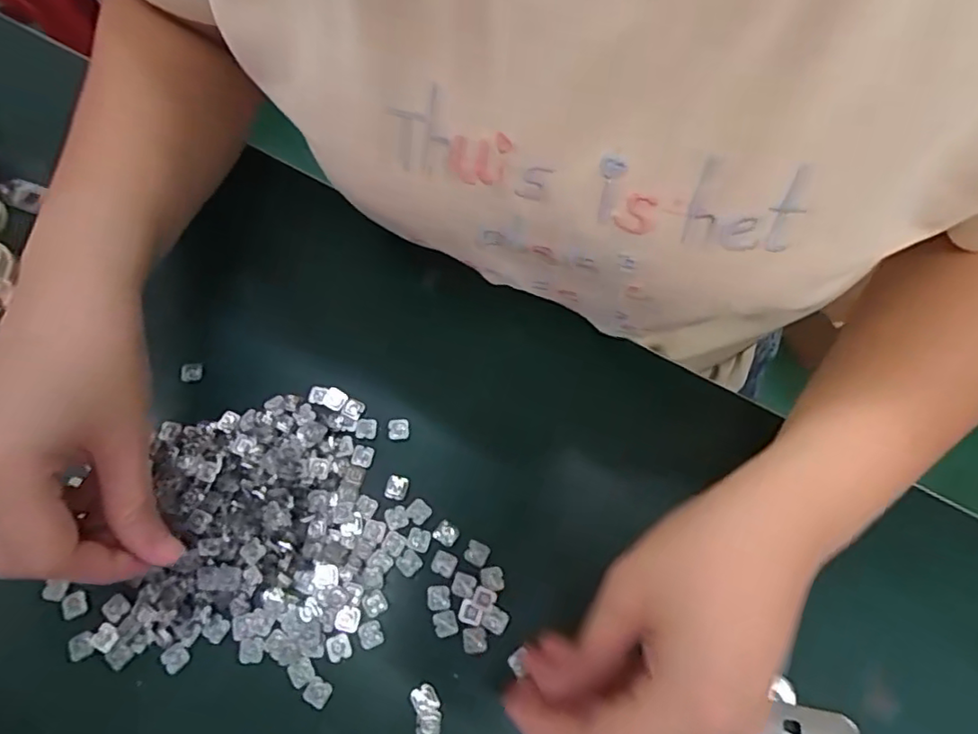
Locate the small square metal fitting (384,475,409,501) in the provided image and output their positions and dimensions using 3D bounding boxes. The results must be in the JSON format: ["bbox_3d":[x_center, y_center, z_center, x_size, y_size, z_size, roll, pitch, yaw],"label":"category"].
[{"bbox_3d":[-0.046,0.059,0.295,0.010,0.004,0.012,13,68,5],"label":"small square metal fitting"}]

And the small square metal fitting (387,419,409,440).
[{"bbox_3d":[-0.047,0.033,0.311,0.010,0.005,0.010,-2,67,-1],"label":"small square metal fitting"}]

